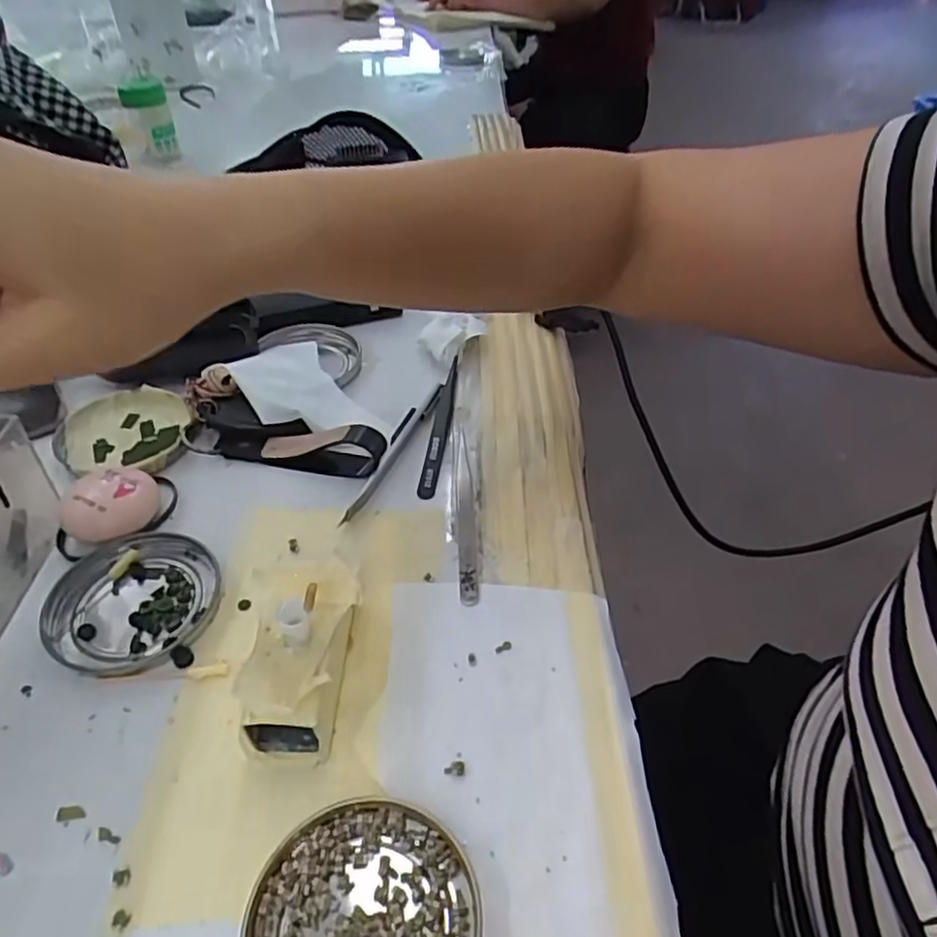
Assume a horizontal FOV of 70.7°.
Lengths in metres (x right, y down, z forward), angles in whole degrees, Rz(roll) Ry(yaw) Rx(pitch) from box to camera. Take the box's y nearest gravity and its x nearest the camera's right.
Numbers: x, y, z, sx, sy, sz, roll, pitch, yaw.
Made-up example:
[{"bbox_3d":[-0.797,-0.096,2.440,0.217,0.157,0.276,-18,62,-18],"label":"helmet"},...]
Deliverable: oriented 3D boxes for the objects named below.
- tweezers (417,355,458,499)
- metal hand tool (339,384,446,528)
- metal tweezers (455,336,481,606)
[{"bbox_3d":[-0.017,-0.031,0.422,0.011,0.013,0.121,5,44,4],"label":"tweezers"},{"bbox_3d":[-0.043,-0.013,0.404,0.008,0.008,0.131,15,46,14],"label":"metal hand tool"},{"bbox_3d":[-0.001,-0.012,0.412,0.015,0.012,0.224,1,44,0],"label":"metal tweezers"}]

